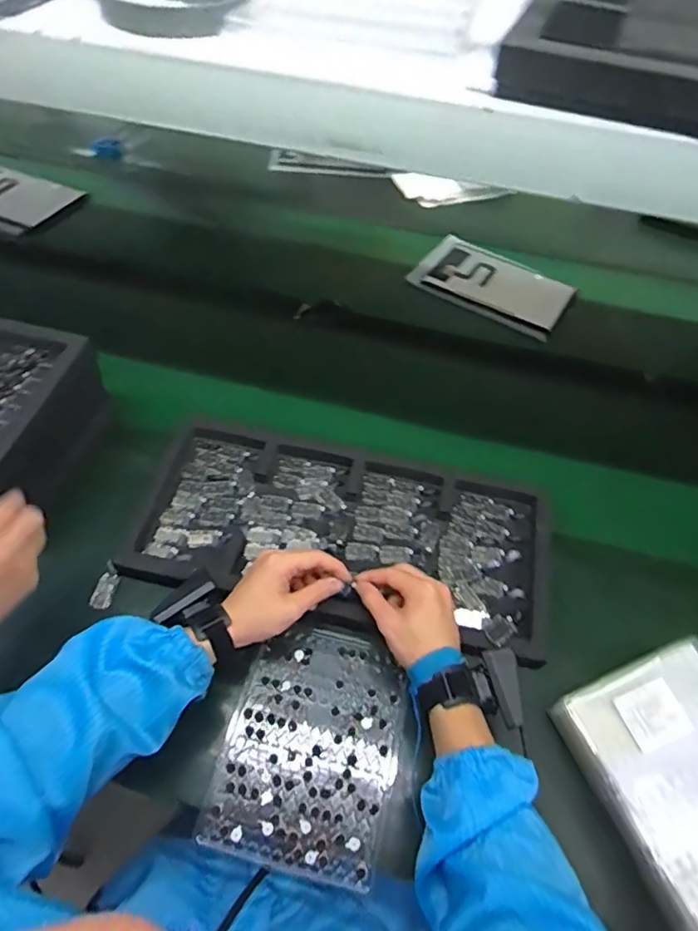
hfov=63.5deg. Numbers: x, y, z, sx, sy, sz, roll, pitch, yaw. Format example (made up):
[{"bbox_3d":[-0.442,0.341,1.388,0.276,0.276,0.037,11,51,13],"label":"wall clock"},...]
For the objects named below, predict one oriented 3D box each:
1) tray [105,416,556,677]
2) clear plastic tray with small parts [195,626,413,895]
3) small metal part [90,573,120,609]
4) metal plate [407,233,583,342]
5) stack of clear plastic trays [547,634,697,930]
[{"bbox_3d":[-0.009,0.078,0.680,0.479,0.035,0.224,12,53,6],"label":"tray"},{"bbox_3d":[-0.031,0.276,0.569,0.172,0.012,0.221,13,53,6],"label":"clear plastic tray with small parts"},{"bbox_3d":[-0.279,0.144,0.645,0.023,0.004,0.043,5,52,1],"label":"small metal part"},{"bbox_3d":[0.267,-0.335,1.043,0.283,0.023,0.173,34,58,20],"label":"metal plate"},{"bbox_3d":[0.331,0.298,0.530,0.184,0.055,0.221,-17,56,-16],"label":"stack of clear plastic trays"}]

